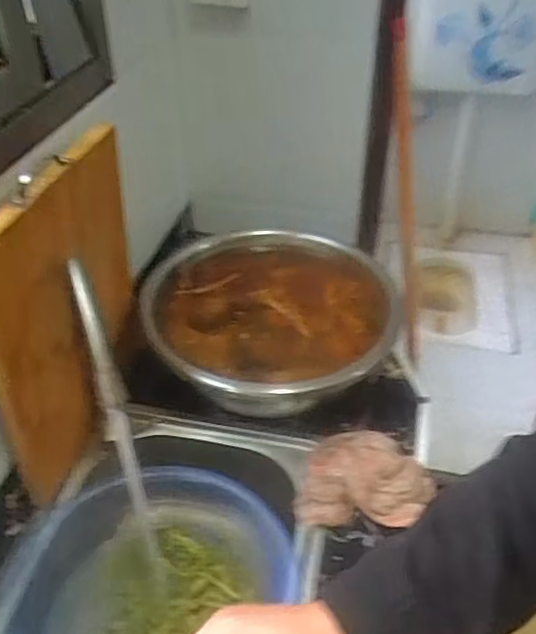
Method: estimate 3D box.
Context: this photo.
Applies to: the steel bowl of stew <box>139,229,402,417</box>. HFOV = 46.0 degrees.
[{"bbox_3d":[-0.002,0.008,0.942,0.359,0.100,0.366,0,40,0],"label":"steel bowl of stew"}]

